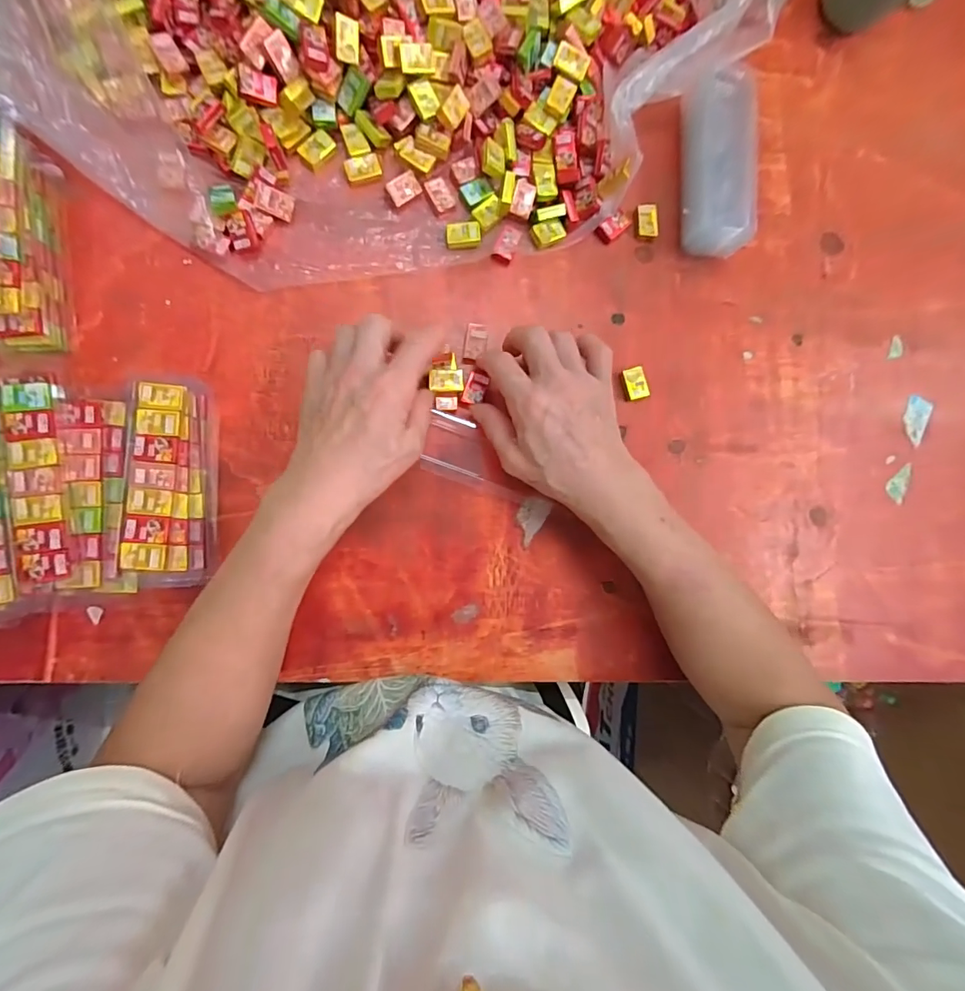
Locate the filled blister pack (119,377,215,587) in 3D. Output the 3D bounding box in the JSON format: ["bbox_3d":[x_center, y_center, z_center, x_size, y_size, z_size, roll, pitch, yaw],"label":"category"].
[{"bbox_3d":[-0.214,-0.010,0.318,0.056,0.039,0.141,0,88,-8],"label":"filled blister pack"}]

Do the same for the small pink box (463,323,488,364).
[{"bbox_3d":[-0.005,-0.119,0.367,0.017,0.011,0.030,7,87,-8],"label":"small pink box"}]

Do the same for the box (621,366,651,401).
[{"bbox_3d":[0.124,-0.091,0.384,0.018,0.007,0.025,-15,90,-9],"label":"box"}]

